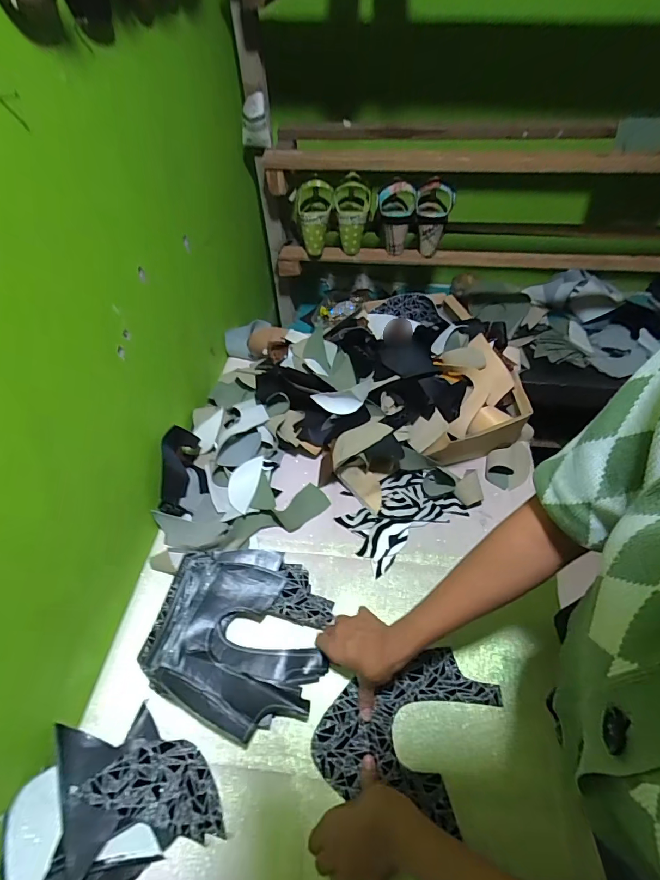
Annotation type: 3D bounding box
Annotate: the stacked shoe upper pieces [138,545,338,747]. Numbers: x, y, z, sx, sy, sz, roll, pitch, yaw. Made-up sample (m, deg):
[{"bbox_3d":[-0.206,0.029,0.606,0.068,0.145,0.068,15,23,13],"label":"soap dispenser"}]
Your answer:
[{"bbox_3d":[-0.118,0.246,0.541,0.228,0.053,0.200,18,55,16],"label":"stacked shoe upper pieces"}]

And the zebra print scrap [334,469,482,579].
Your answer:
[{"bbox_3d":[0.115,0.114,0.661,0.185,0.017,0.116,-29,56,-19],"label":"zebra print scrap"}]

